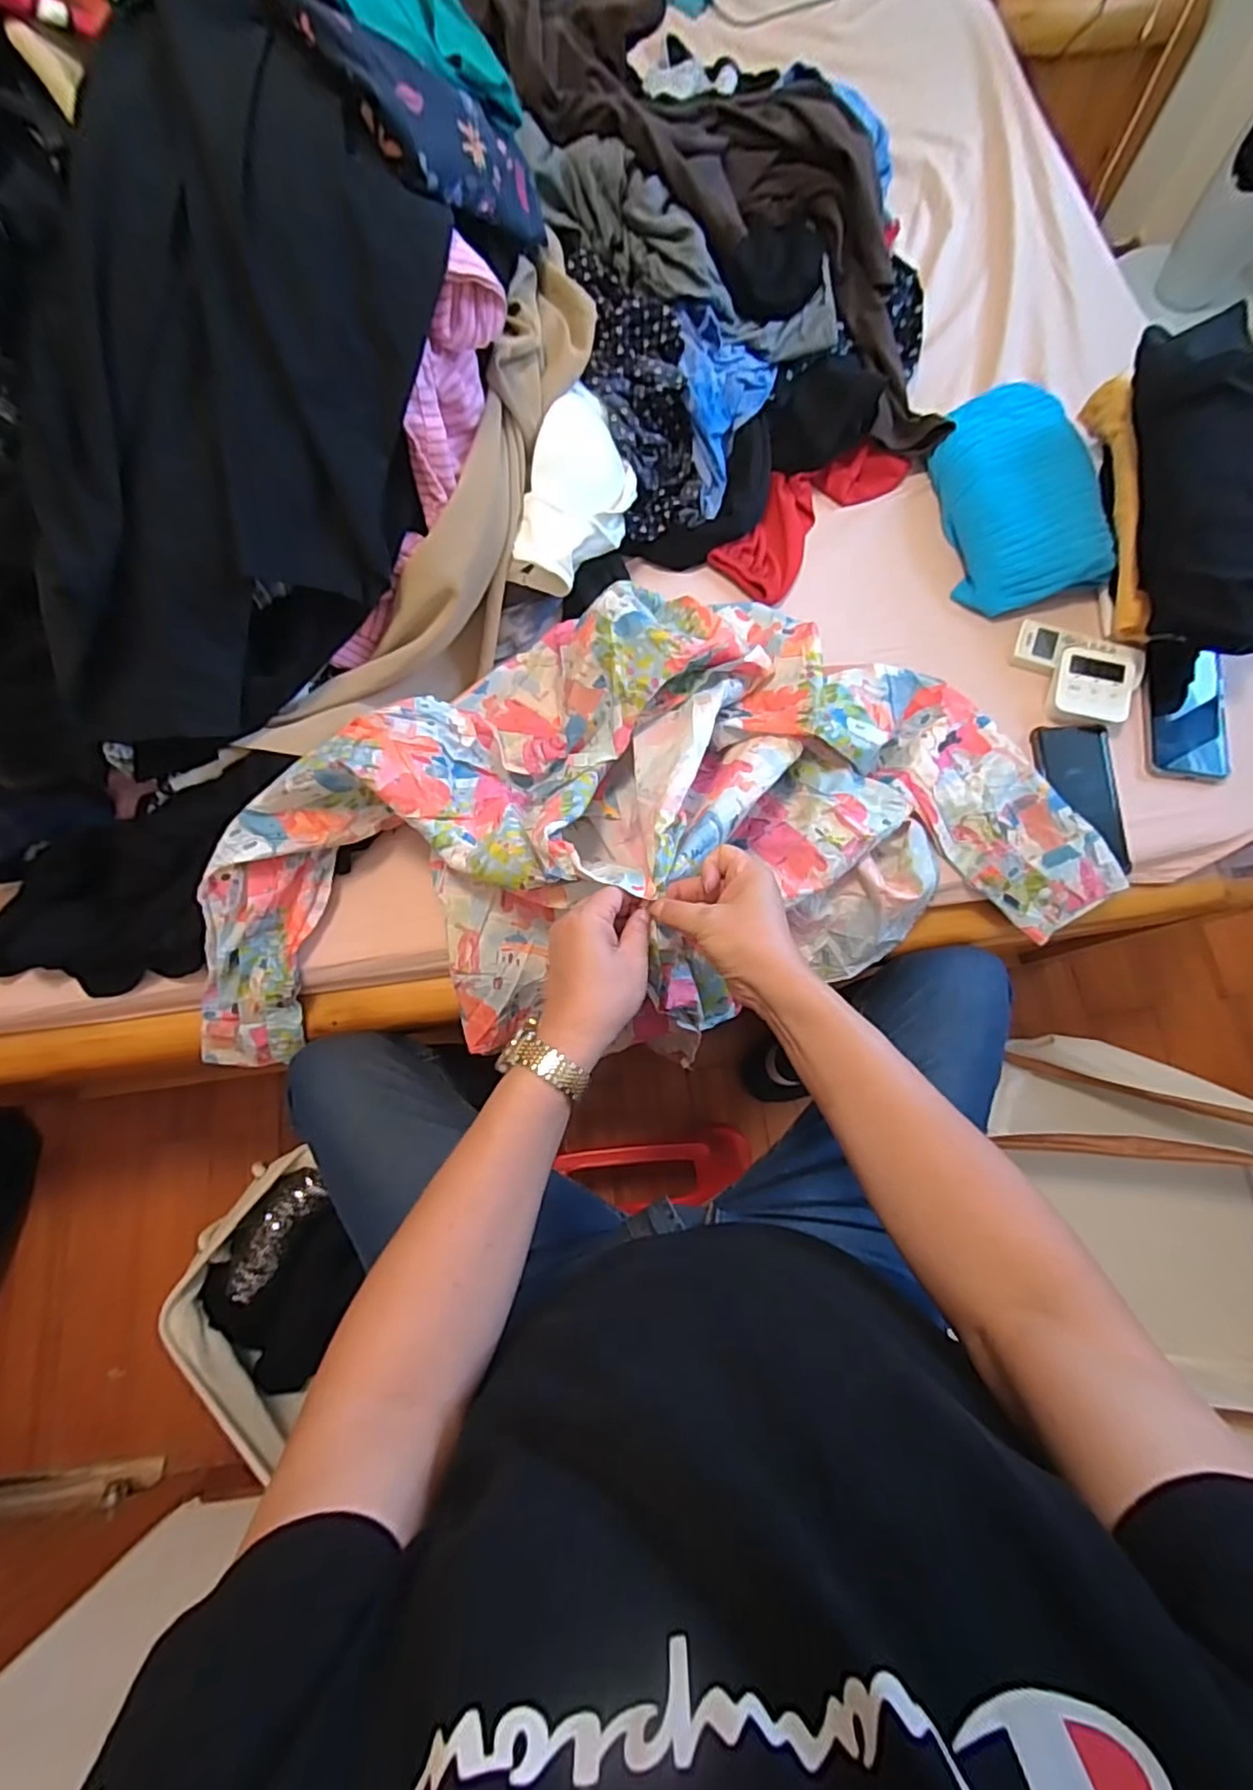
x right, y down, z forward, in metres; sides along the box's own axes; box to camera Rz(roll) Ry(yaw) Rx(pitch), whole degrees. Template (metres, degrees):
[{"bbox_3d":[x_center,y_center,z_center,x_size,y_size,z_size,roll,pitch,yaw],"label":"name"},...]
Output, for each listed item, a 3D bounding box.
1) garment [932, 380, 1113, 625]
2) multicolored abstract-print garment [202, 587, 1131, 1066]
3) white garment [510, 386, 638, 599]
[{"bbox_3d":[0.459,-0.477,0.764,0.165,0.047,0.306,-5,75,0],"label":"garment"},{"bbox_3d":[0.005,-0.088,0.643,0.877,0.192,0.388,-7,75,-2],"label":"multicolored abstract-print garment"},{"bbox_3d":[-0.051,-0.420,0.693,0.086,0.098,0.196,19,76,6],"label":"white garment"}]

